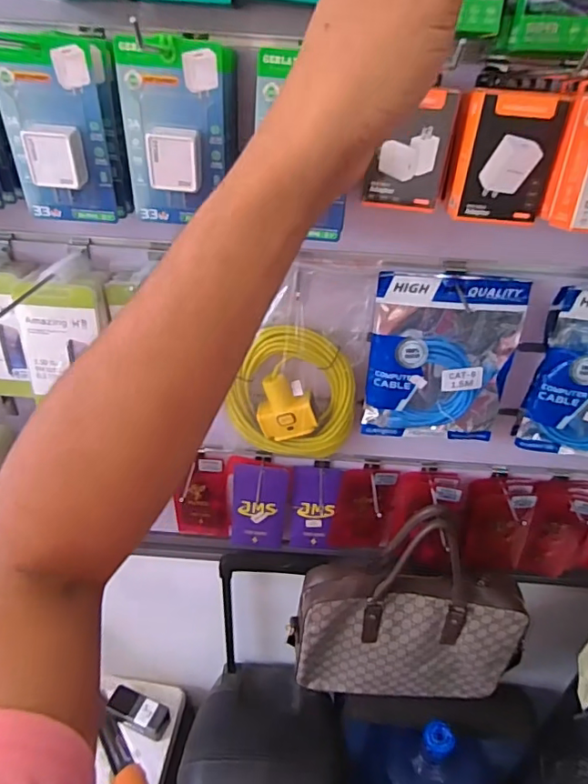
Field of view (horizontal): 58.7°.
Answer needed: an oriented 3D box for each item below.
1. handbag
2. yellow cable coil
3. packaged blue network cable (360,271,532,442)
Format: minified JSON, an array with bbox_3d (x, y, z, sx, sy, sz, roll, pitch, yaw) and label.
[{"bbox_3d":[0.190,0.353,0.847,0.369,0.364,0.107,3,34,-1],"label":"handbag"},{"bbox_3d":[-0.003,0.007,0.699,0.164,0.195,0.031,6,35,4],"label":"yellow cable coil"},{"bbox_3d":[0.186,-0.038,0.670,0.176,0.219,0.035,4,34,1],"label":"packaged blue network cable"}]

